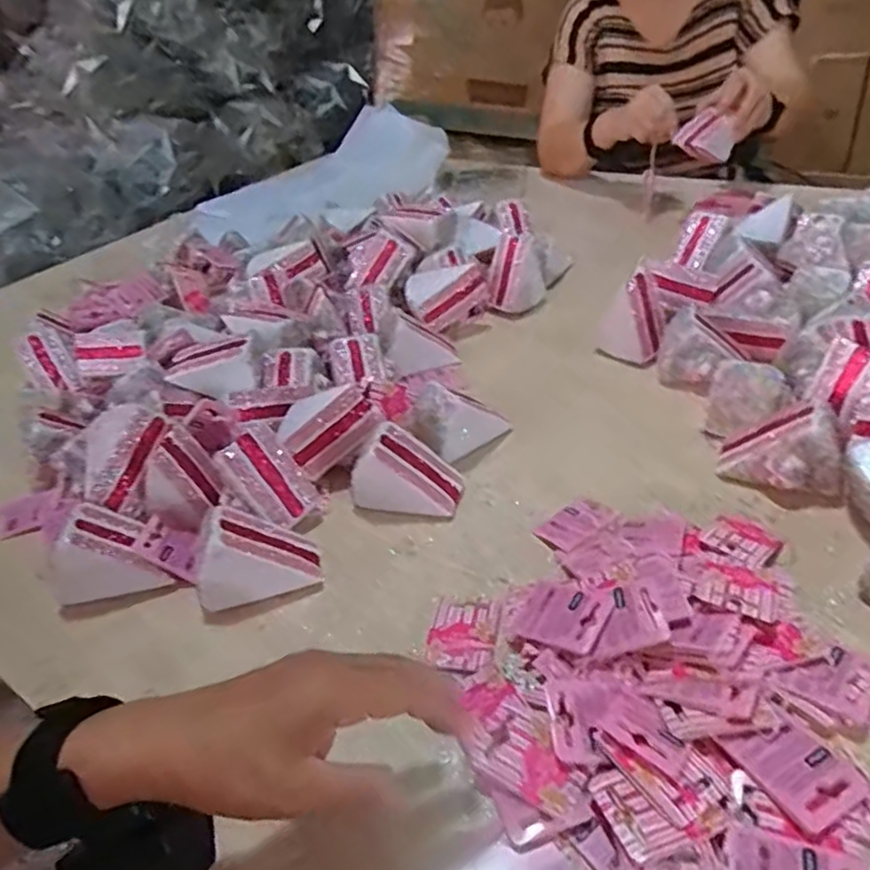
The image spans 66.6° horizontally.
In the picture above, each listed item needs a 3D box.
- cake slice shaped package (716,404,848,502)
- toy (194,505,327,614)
[{"bbox_3d":[0.277,0.009,0.523,0.089,0.059,0.053,12,41,24],"label":"cake slice shaped package"},{"bbox_3d":[-0.137,0.088,0.502,0.090,0.062,0.055,-12,37,-6],"label":"toy"}]

